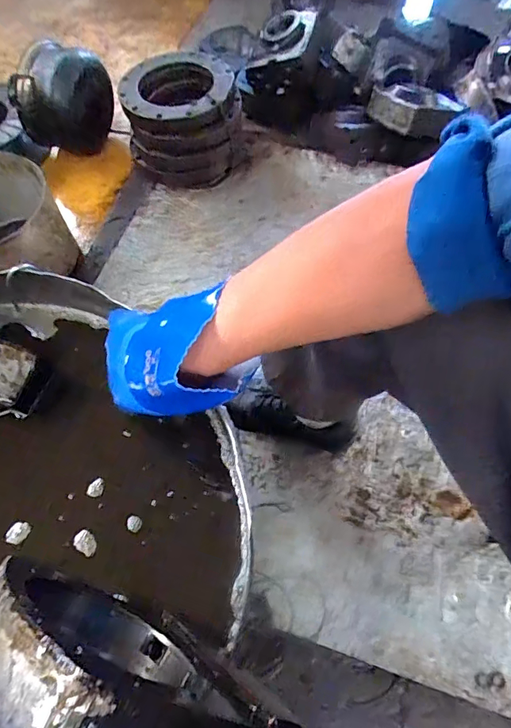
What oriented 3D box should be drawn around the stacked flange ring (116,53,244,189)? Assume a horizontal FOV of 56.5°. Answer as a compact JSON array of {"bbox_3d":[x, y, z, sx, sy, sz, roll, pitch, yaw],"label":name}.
[{"bbox_3d":[-0.170,-0.595,1.161,0.264,0.180,0.297,2,62,1],"label":"stacked flange ring"}]

